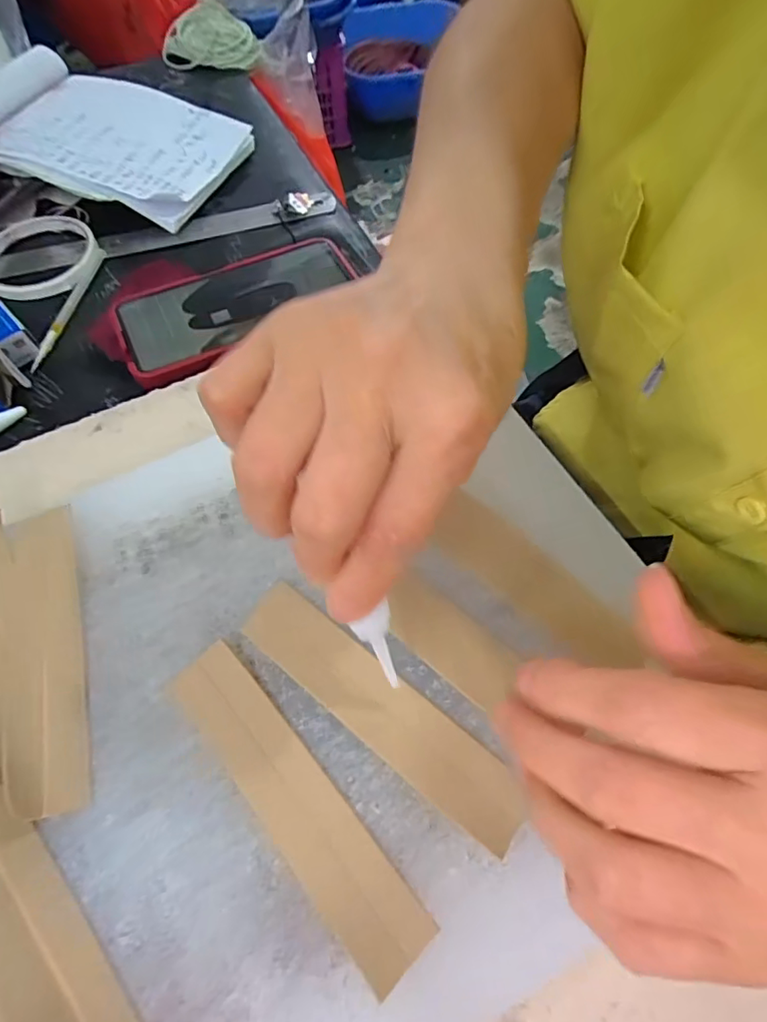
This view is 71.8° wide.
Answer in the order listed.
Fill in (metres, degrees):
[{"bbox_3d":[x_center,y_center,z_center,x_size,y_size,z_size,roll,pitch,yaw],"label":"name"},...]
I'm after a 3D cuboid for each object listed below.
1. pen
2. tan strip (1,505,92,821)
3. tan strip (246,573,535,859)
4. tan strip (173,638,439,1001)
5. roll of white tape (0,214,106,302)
[{"bbox_3d":[-0.226,-0.149,0.381,0.011,0.005,0.116,6,61,4],"label":"pen"},{"bbox_3d":[-0.142,0.056,0.220,0.029,0.006,0.128,-17,62,-8],"label":"tan strip"},{"bbox_3d":[-0.003,0.074,0.208,0.129,0.005,0.027,35,67,18],"label":"tan strip"},{"bbox_3d":[-0.033,0.103,0.193,0.027,0.005,0.125,-38,67,-18],"label":"tan strip"},{"bbox_3d":[-0.266,-0.198,0.408,0.085,0.011,0.090,0,61,1],"label":"roll of white tape"}]

